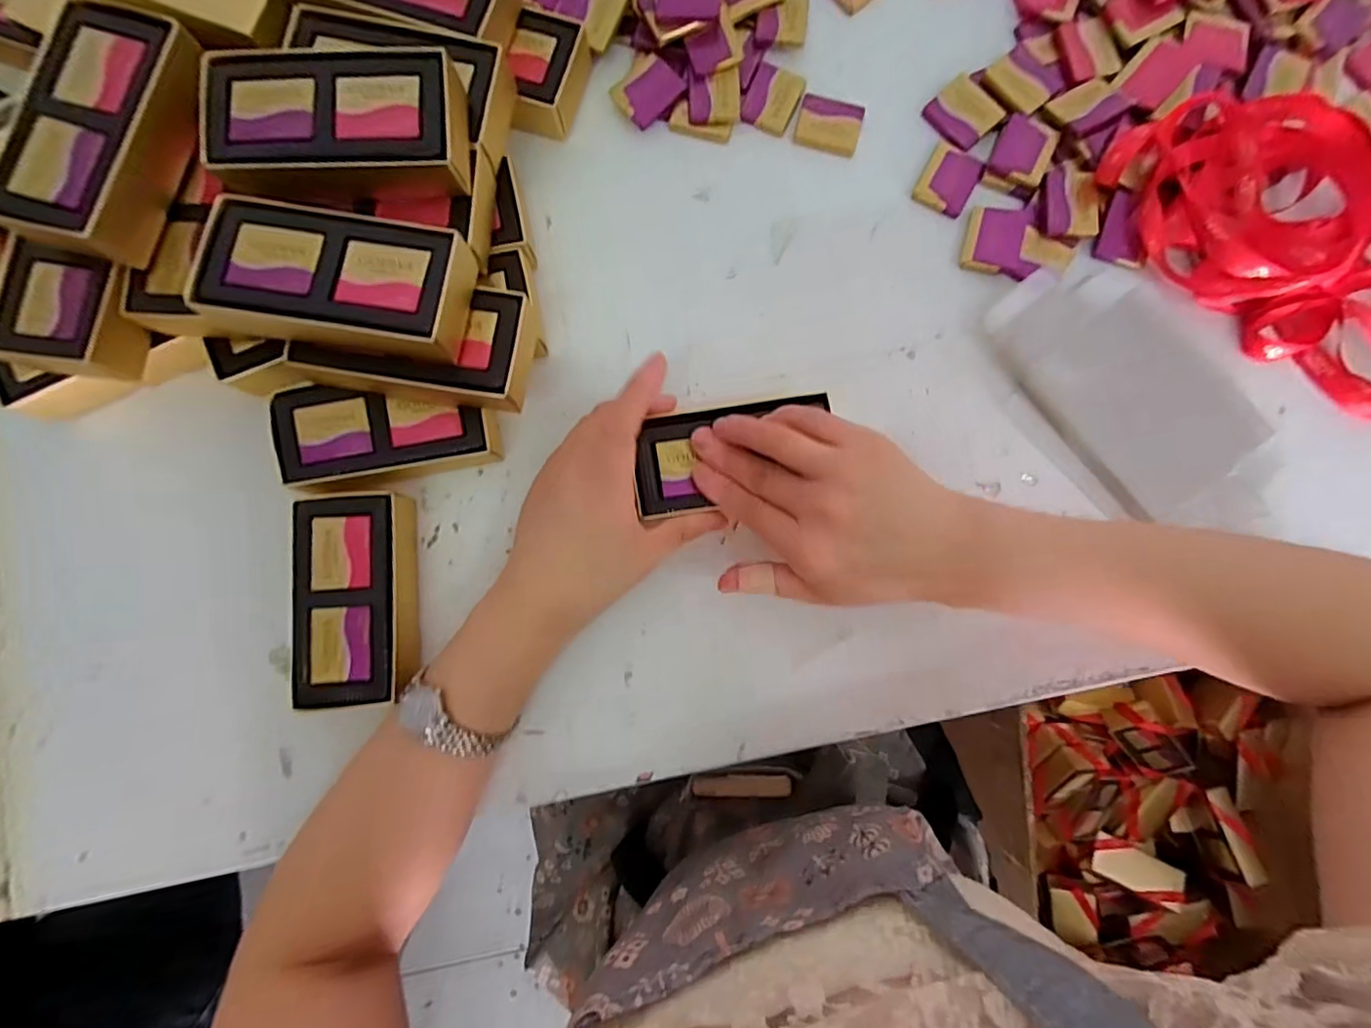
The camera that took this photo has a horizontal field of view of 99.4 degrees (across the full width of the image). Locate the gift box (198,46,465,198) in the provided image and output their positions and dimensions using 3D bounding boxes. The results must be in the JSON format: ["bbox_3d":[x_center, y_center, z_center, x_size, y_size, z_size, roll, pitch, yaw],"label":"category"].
[{"bbox_3d":[-0.169,-0.190,0.287,0.116,0.032,0.059,-3,86,0],"label":"gift box"}]

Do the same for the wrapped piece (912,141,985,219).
[{"bbox_3d":[0.164,-0.207,0.358,0.032,0.004,0.042,29,87,2],"label":"wrapped piece"}]

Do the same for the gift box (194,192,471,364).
[{"bbox_3d":[-0.165,-0.110,0.276,0.117,0.026,0.059,10,86,1],"label":"gift box"}]

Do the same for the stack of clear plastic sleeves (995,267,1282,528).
[{"bbox_3d":[0.270,-0.068,0.347,0.118,0.013,0.184,-32,87,-2],"label":"stack of clear plastic sleeves"}]

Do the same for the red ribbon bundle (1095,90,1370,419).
[{"bbox_3d":[0.369,-0.173,0.334,0.222,0.032,0.145,43,87,2],"label":"red ribbon bundle"}]

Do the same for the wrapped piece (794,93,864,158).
[{"bbox_3d":[0.091,-0.245,0.365,0.039,0.004,0.035,15,86,1],"label":"wrapped piece"}]

